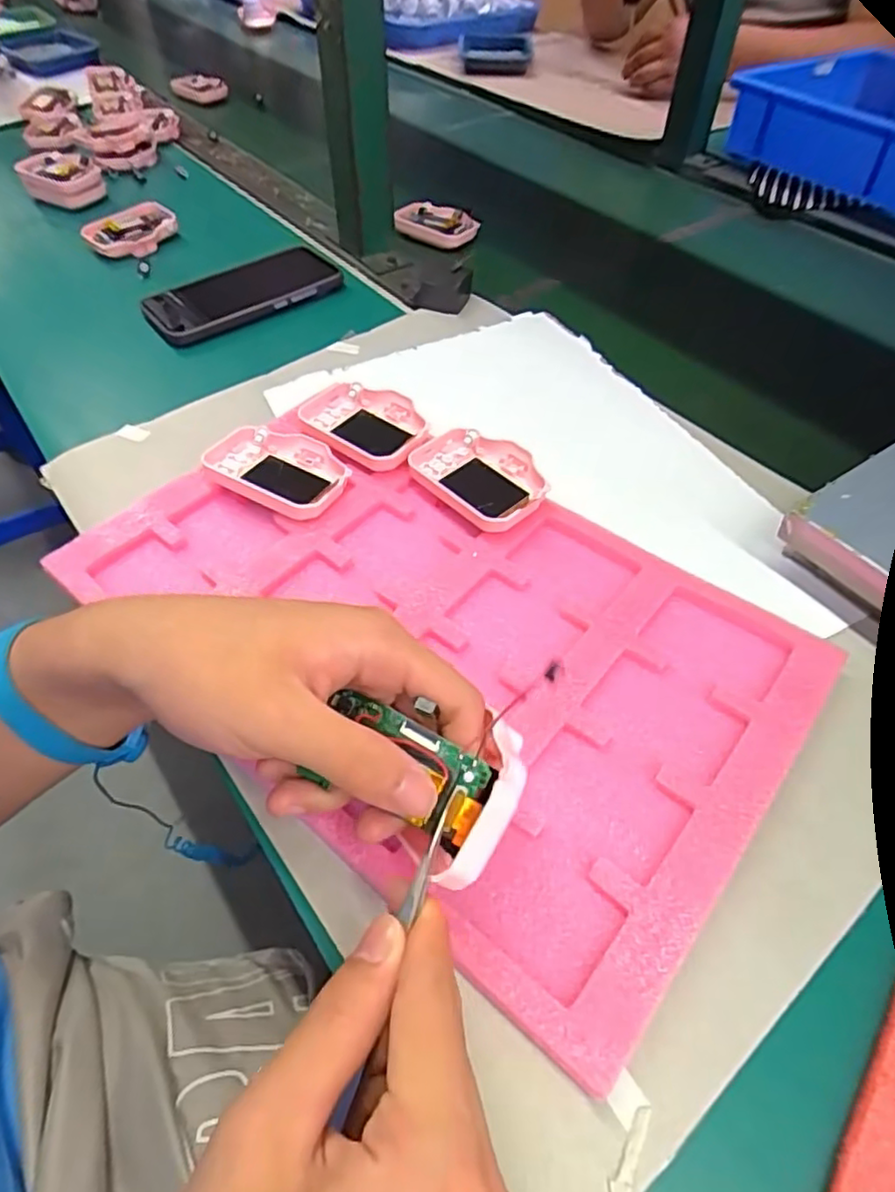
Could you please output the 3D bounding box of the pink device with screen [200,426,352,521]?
[{"bbox_3d":[-0.106,-0.080,0.408,0.090,0.024,0.062,21,55,16],"label":"pink device with screen"}]

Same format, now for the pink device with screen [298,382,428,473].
[{"bbox_3d":[-0.053,-0.113,0.435,0.088,0.022,0.060,28,57,21],"label":"pink device with screen"}]

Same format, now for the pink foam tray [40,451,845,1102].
[{"bbox_3d":[-0.018,0.017,0.343,0.365,0.017,0.238,31,58,22],"label":"pink foam tray"}]

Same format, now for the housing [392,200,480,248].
[{"bbox_3d":[-0.012,-0.389,0.678,0.080,0.021,0.053,22,55,17],"label":"housing"}]

